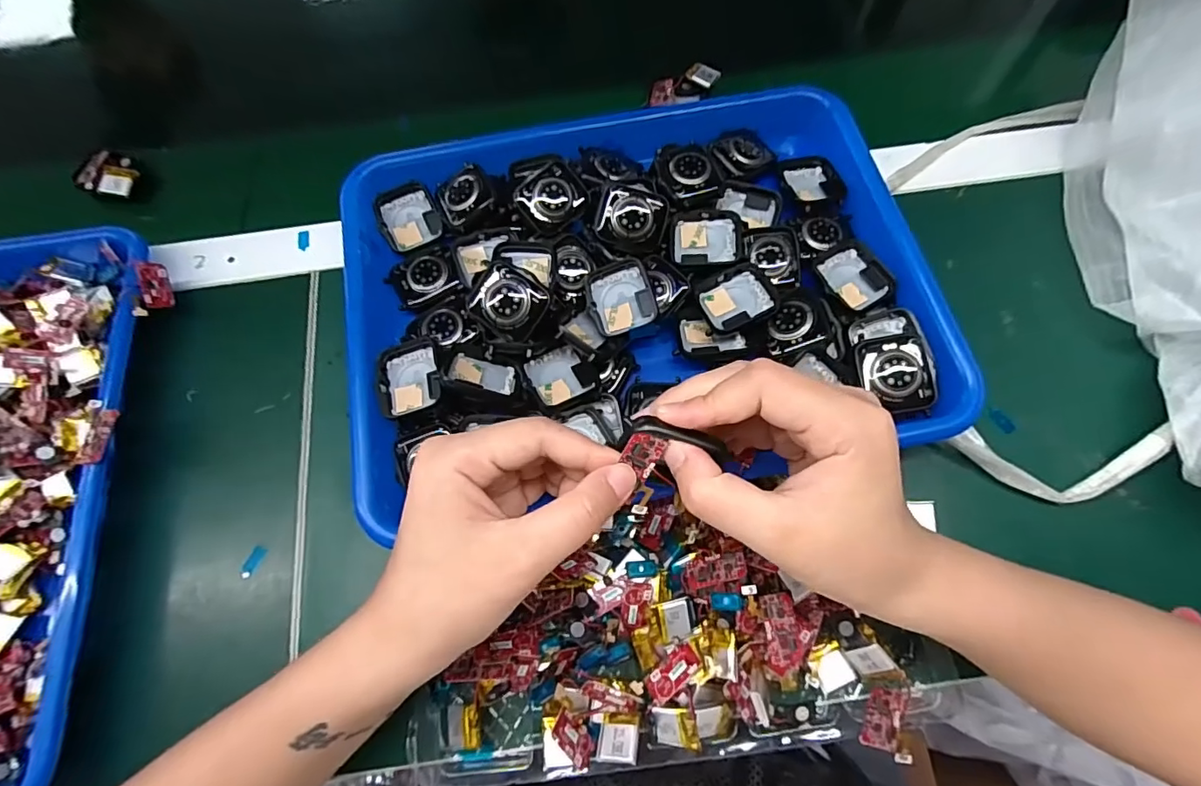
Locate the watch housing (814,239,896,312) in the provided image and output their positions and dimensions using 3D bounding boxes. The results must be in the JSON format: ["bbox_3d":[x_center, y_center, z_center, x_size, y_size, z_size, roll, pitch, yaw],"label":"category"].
[{"bbox_3d":[0.147,-0.068,0.306,0.037,0.009,0.041,-26,71,-8],"label":"watch housing"}]

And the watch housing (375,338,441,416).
[{"bbox_3d":[-0.103,-0.010,0.284,0.035,0.014,0.043,-9,69,-2],"label":"watch housing"}]

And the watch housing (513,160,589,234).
[{"bbox_3d":[-0.029,-0.118,0.317,0.041,0.009,0.036,-44,97,-9],"label":"watch housing"}]

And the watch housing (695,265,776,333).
[{"bbox_3d":[0.078,-0.055,0.301,0.040,0.009,0.034,-21,70,-6],"label":"watch housing"}]

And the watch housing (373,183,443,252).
[{"bbox_3d":[-0.123,-0.111,0.335,0.036,0.011,0.040,-28,87,-14],"label":"watch housing"}]

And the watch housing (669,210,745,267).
[{"bbox_3d":[0.063,-0.092,0.315,0.043,0.011,0.035,2,70,3],"label":"watch housing"}]

